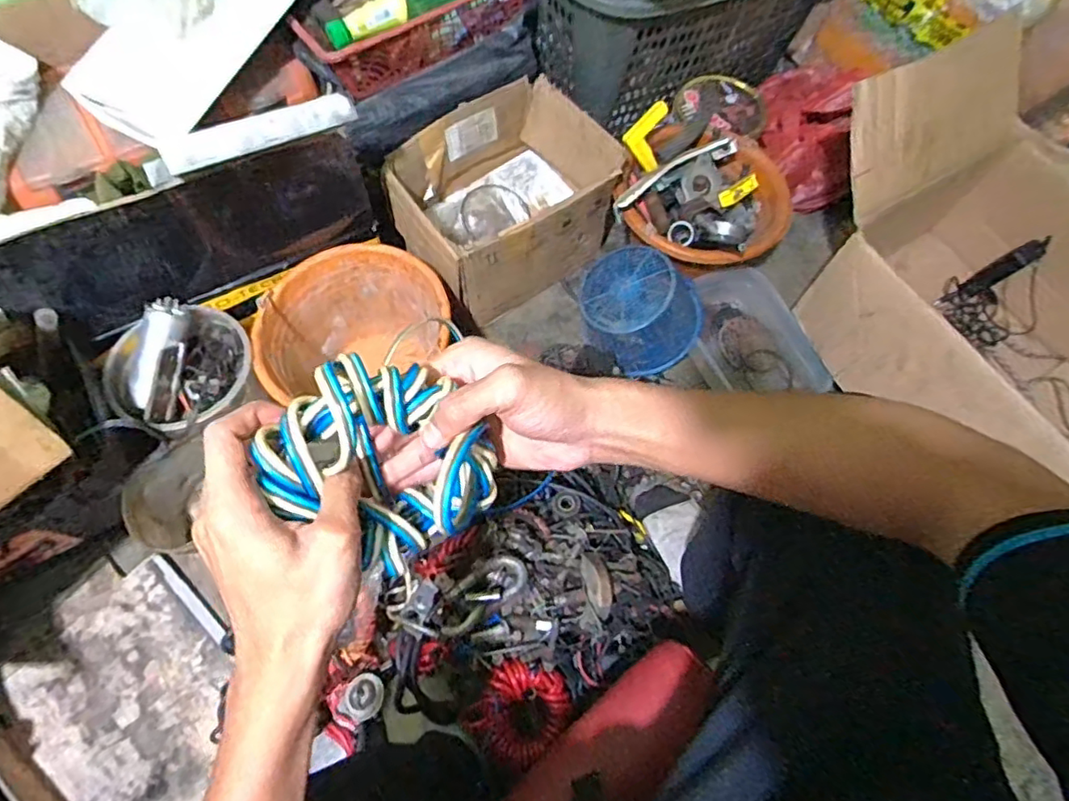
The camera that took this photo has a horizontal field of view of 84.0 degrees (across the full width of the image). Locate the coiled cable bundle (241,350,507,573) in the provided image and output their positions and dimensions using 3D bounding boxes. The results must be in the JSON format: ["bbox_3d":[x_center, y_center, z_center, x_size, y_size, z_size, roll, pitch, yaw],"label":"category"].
[{"bbox_3d":[-0.080,0.033,0.317,0.102,0.089,0.092,-39,74,-17],"label":"coiled cable bundle"}]

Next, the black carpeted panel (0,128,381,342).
[{"bbox_3d":[-0.400,-0.190,0.713,0.414,0.180,0.038,-24,71,-12],"label":"black carpeted panel"}]

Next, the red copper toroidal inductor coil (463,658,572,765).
[{"bbox_3d":[-0.015,0.345,0.660,0.099,0.023,0.099,10,66,-22],"label":"red copper toroidal inductor coil"}]

